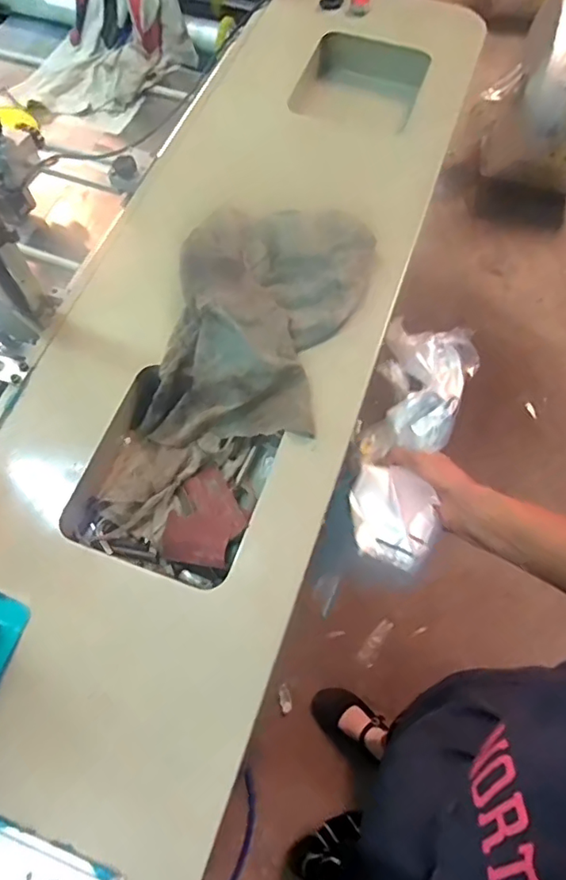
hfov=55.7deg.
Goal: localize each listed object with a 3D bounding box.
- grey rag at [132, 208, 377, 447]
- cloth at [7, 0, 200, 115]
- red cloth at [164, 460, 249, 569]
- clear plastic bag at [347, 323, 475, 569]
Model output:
[{"bbox_3d":[-0.029,-0.122,0.567,0.195,0.085,0.287,15,67,6],"label":"grey rag"},{"bbox_3d":[-0.292,-0.673,0.836,0.306,0.154,0.252,-13,67,-6],"label":"cloth"},{"bbox_3d":[-0.068,0.068,0.502,0.073,0.035,0.095,16,67,7],"label":"red cloth"},{"bbox_3d":[0.140,-0.009,0.584,0.105,0.061,0.291,16,68,7],"label":"clear plastic bag"}]

